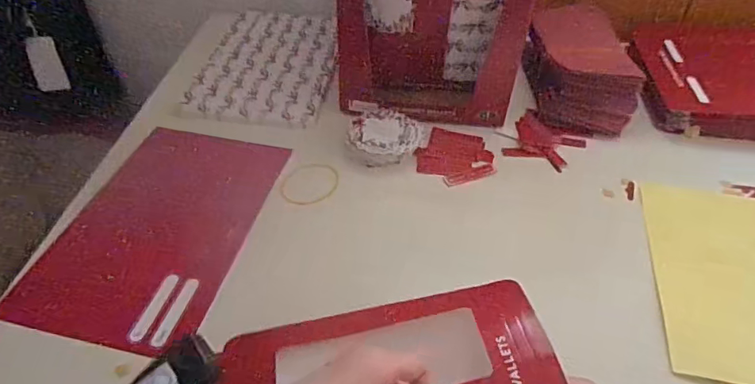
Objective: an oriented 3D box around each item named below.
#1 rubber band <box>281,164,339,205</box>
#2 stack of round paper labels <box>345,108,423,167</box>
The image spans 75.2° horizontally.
[{"bbox_3d":[-0.071,-0.010,0.516,0.059,0.004,0.065,6,46,5],"label":"rubber band"},{"bbox_3d":[0.007,-0.062,0.553,0.082,0.025,0.083,-2,46,-3],"label":"stack of round paper labels"}]

